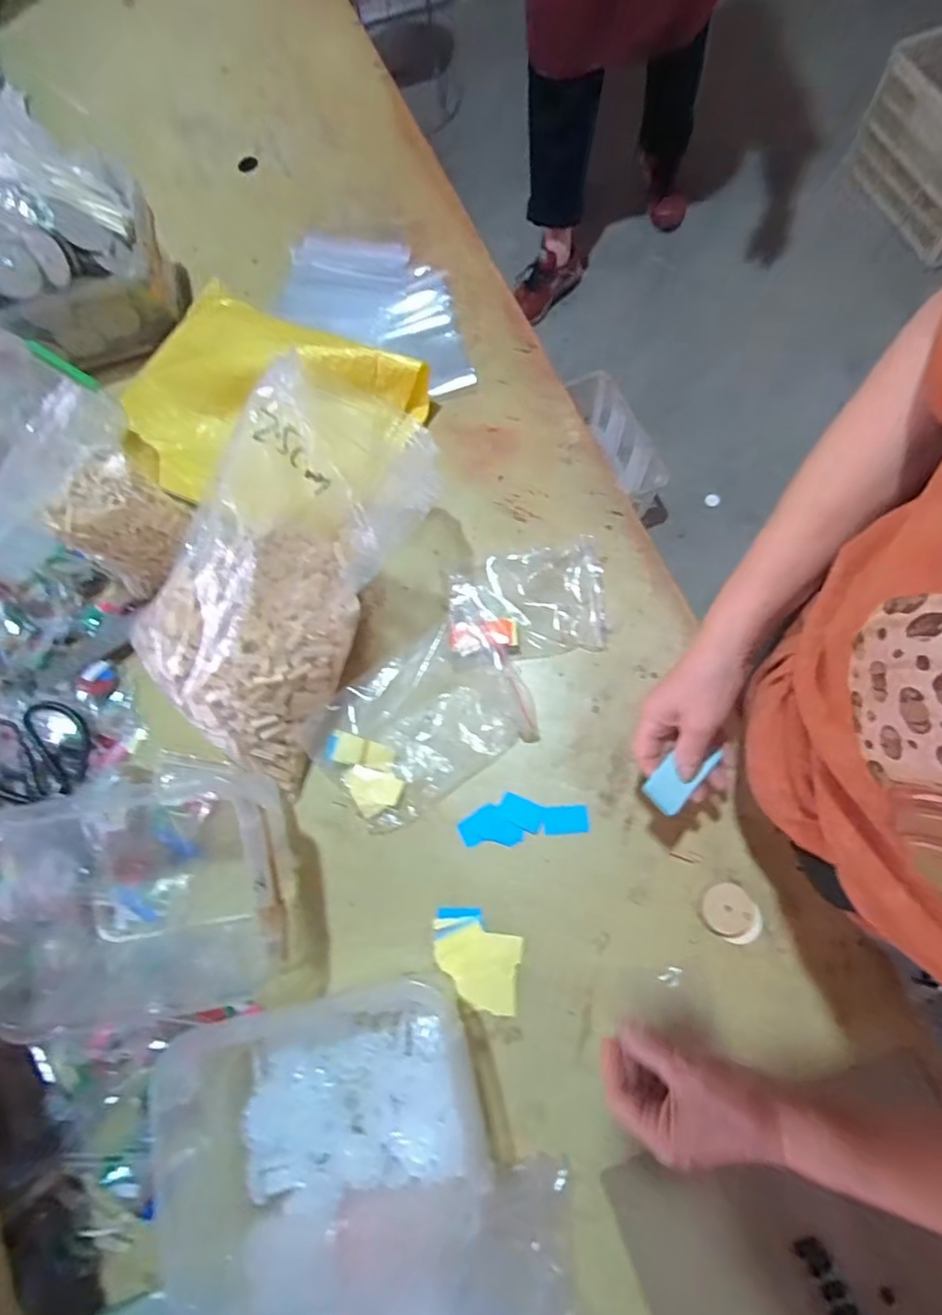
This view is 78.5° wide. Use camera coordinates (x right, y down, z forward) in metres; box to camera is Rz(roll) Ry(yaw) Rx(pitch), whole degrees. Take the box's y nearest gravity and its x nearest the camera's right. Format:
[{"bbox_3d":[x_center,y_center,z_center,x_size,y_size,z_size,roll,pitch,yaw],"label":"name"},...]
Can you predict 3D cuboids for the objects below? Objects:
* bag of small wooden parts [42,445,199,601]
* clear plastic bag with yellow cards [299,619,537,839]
[{"bbox_3d":[-0.375,-0.151,0.625,0.065,0.112,0.126,21,78,13],"label":"bag of small wooden parts"},{"bbox_3d":[-0.052,0.063,0.592,0.218,0.033,0.155,-34,73,-3],"label":"clear plastic bag with yellow cards"}]

